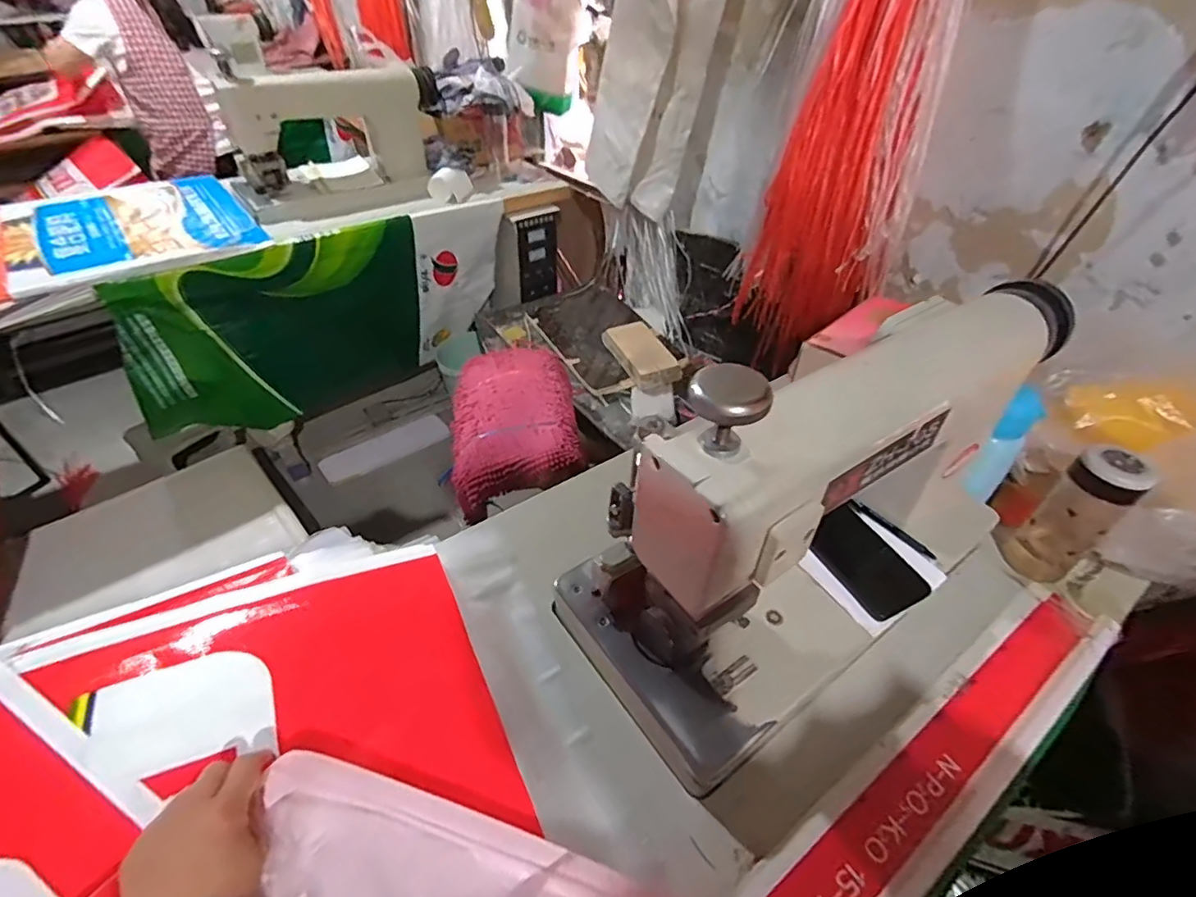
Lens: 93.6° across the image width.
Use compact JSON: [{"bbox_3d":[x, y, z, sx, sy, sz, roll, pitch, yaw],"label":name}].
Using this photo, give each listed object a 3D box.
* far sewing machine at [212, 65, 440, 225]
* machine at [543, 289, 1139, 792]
[{"bbox_3d":[-0.651,-0.777,1.419,0.517,0.272,0.212,-18,47,-21],"label":"far sewing machine"},{"bbox_3d":[0.257,0.040,0.532,0.538,0.315,0.228,-18,47,-21],"label":"machine"}]

